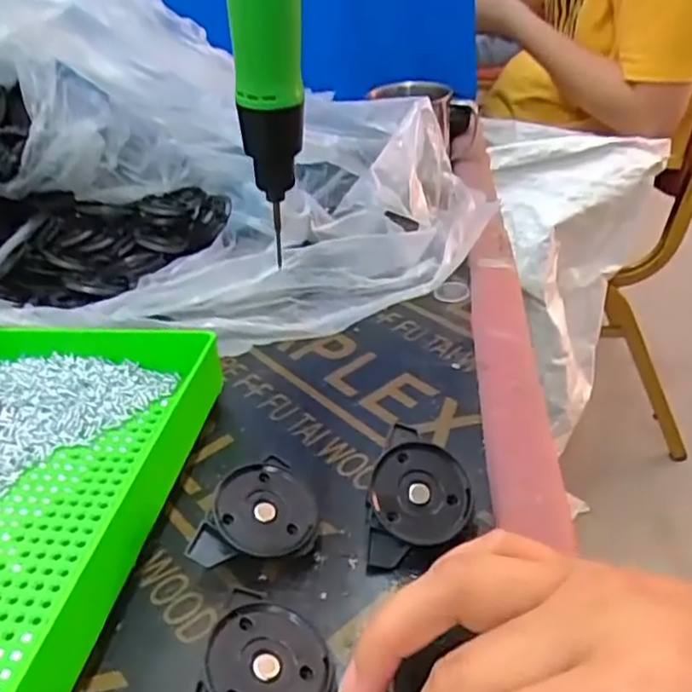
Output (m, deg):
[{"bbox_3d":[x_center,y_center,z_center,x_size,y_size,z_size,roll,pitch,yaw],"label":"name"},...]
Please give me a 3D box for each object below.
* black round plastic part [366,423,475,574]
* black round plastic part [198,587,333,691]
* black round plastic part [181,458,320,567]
[{"bbox_3d":[0.030,0.065,0.281,0.041,0.013,0.059,21,62,6],"label":"black round plastic part"},{"bbox_3d":[-0.029,0.114,0.228,0.043,0.020,0.051,10,37,-12],"label":"black round plastic part"},{"bbox_3d":[-0.039,0.072,0.284,0.052,0.027,0.038,-12,37,-8],"label":"black round plastic part"}]

